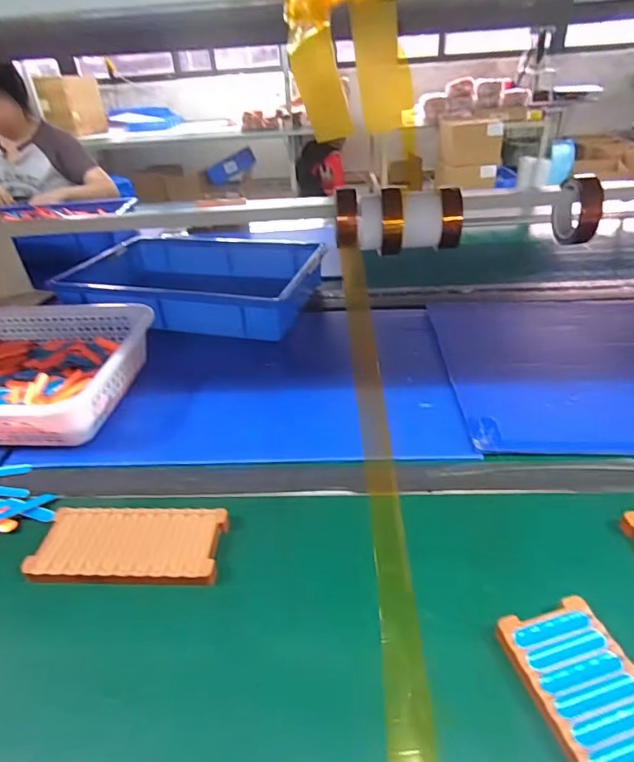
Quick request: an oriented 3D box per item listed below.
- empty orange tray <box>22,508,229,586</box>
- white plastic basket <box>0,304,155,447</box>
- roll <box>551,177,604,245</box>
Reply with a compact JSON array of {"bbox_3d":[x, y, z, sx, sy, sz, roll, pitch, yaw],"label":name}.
[{"bbox_3d":[-0.176,0.154,0.452,0.170,0.015,0.078,-1,34,4],"label":"empty orange tray"},{"bbox_3d":[-0.429,-0.018,0.667,0.353,0.069,0.273,-1,34,5],"label":"white plastic basket"},{"bbox_3d":[0.405,-0.269,0.747,0.041,0.091,0.082,-2,34,4],"label":"roll"}]

